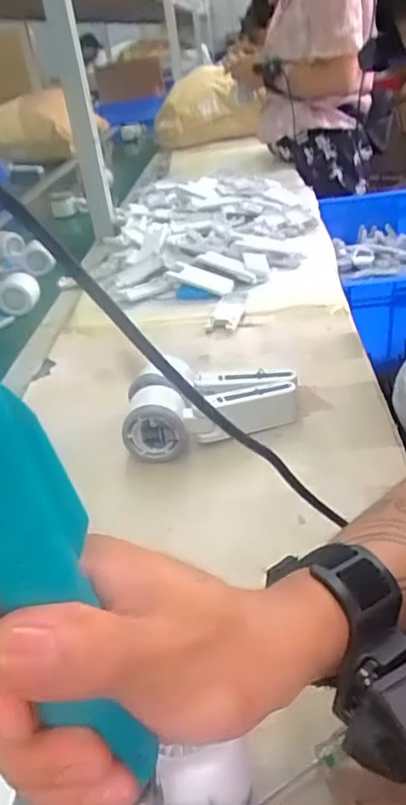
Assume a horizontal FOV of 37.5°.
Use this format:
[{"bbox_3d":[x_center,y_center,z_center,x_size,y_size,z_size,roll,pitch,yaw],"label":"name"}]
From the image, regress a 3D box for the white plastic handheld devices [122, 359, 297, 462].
[{"bbox_3d":[0.008,-0.002,0.599,0.182,0.054,0.083,-13,31,-8],"label":"white plastic handheld devices"}]

